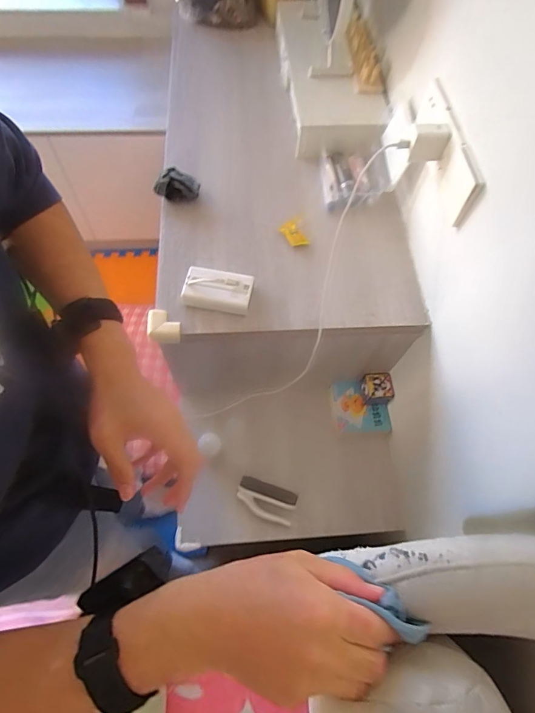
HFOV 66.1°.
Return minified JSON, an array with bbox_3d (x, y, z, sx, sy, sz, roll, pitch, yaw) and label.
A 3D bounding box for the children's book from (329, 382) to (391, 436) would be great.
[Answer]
[{"bbox_3d":[0.212,0.120,0.949,0.125,0.011,0.119,-4,78,8],"label":"children's book"}]

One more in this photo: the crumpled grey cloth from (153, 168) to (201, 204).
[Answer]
[{"bbox_3d":[-0.176,-0.332,0.814,0.082,0.063,0.035,10,66,2],"label":"crumpled grey cloth"}]

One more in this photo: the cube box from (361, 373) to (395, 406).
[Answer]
[{"bbox_3d":[0.252,0.077,0.946,0.066,0.057,0.063,-2,66,-4],"label":"cube box"}]

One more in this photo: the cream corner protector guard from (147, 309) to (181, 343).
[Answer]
[{"bbox_3d":[-0.179,-0.053,0.716,0.057,0.030,0.055,1,66,-2],"label":"cream corner protector guard"}]

